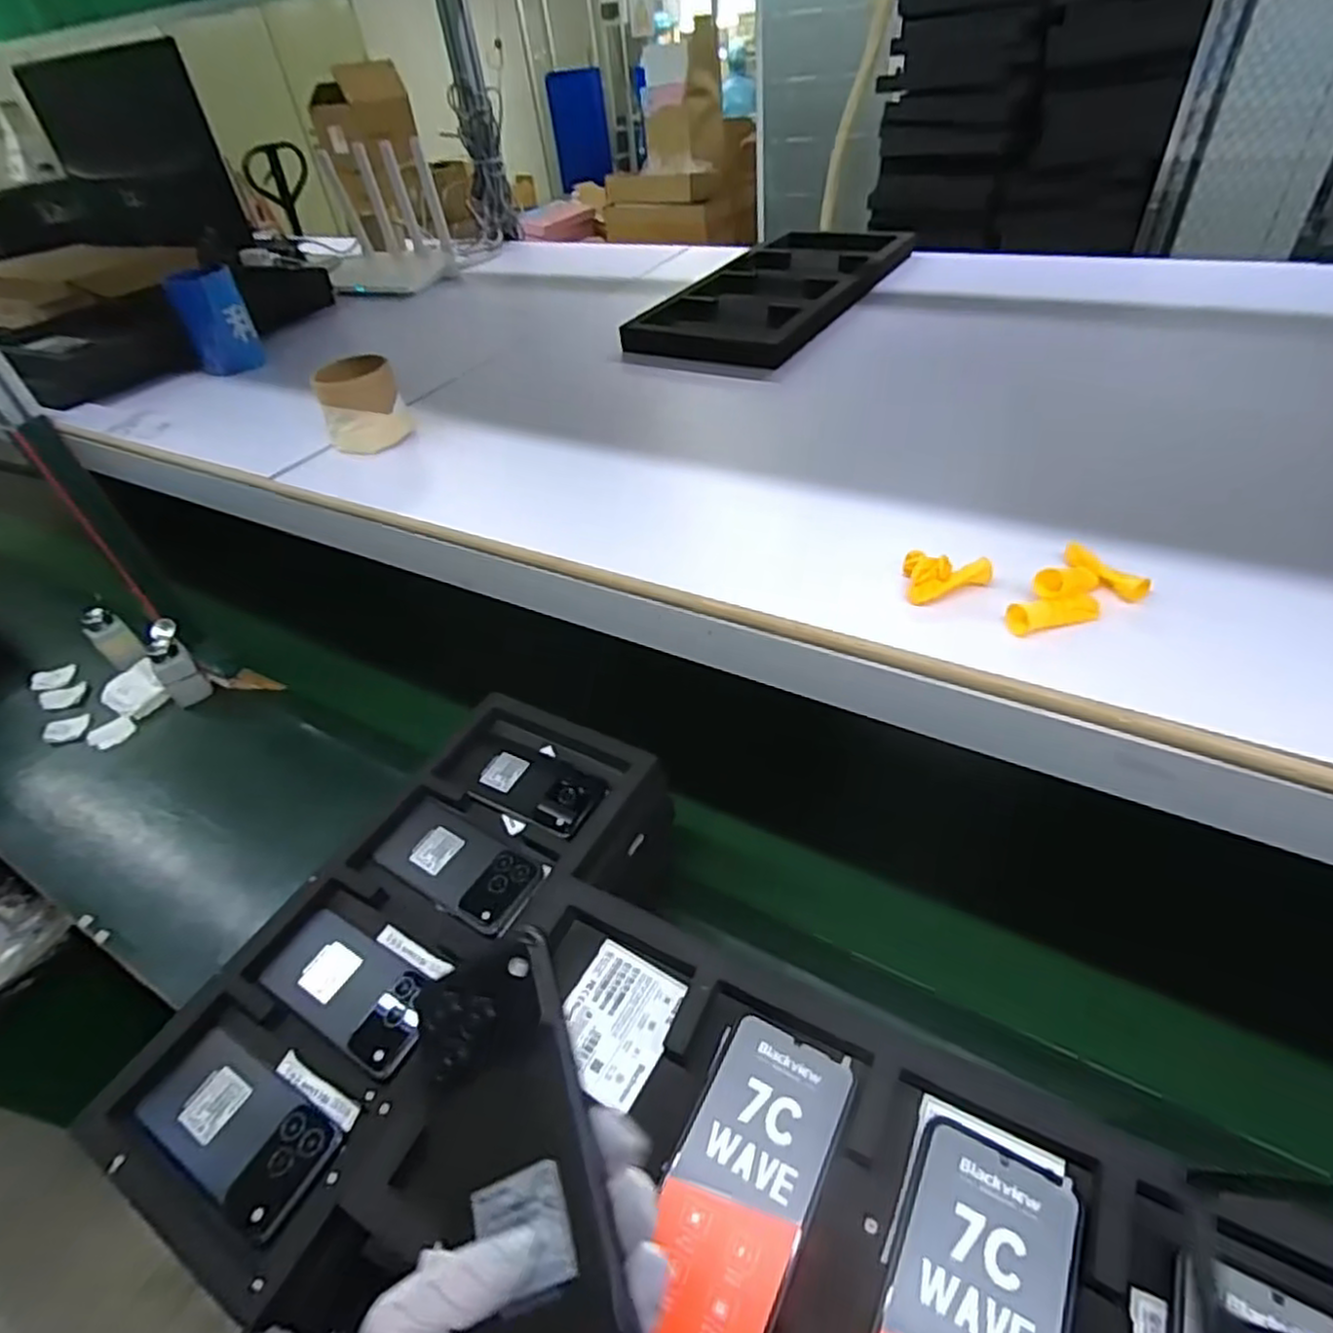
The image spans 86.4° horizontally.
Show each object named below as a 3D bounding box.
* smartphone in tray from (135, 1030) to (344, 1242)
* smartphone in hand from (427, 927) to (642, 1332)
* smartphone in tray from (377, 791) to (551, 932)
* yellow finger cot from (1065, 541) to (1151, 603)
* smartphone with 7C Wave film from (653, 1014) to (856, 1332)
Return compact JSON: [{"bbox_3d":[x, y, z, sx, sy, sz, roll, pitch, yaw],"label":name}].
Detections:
[{"bbox_3d":[-0.310,0.332,0.516,0.155,0.011,0.075,19,49,26],"label":"smartphone in tray"},{"bbox_3d":[-0.059,0.196,0.281,0.073,0.015,0.161,-32,55,11],"label":"smartphone in hand"},{"bbox_3d":[-0.194,0.180,0.656,0.174,0.012,0.079,21,50,27],"label":"smartphone in tray"},{"bbox_3d":[0.291,-0.063,0.473,0.012,0.015,0.062,-22,45,-14],"label":"yellow finger cot"},{"bbox_3d":[0.040,0.276,0.379,0.074,0.011,0.158,18,49,25],"label":"smartphone with 7C Wave film"}]

